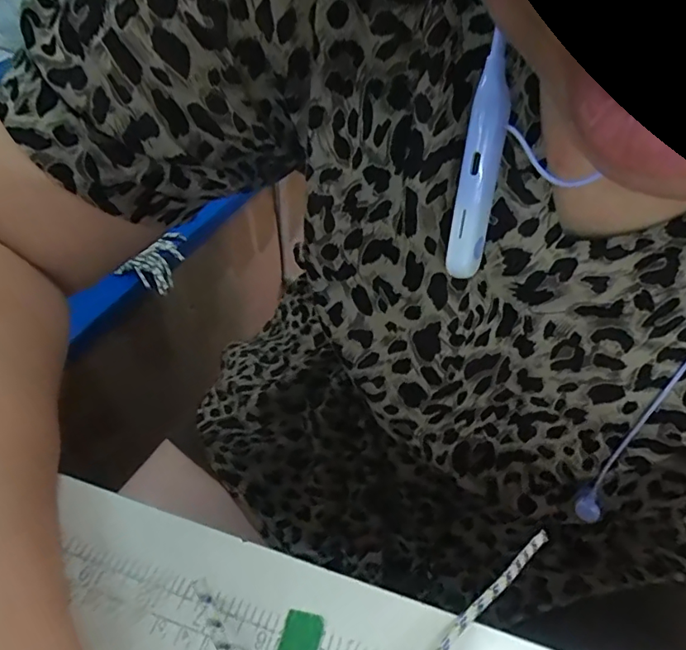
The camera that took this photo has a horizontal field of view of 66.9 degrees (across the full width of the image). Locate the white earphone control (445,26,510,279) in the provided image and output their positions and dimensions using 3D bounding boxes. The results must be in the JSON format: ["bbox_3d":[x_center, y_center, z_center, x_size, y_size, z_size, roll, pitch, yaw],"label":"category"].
[{"bbox_3d":[0.056,-0.065,0.212,0.017,0.091,0.006,6,19,-1],"label":"white earphone control"}]

